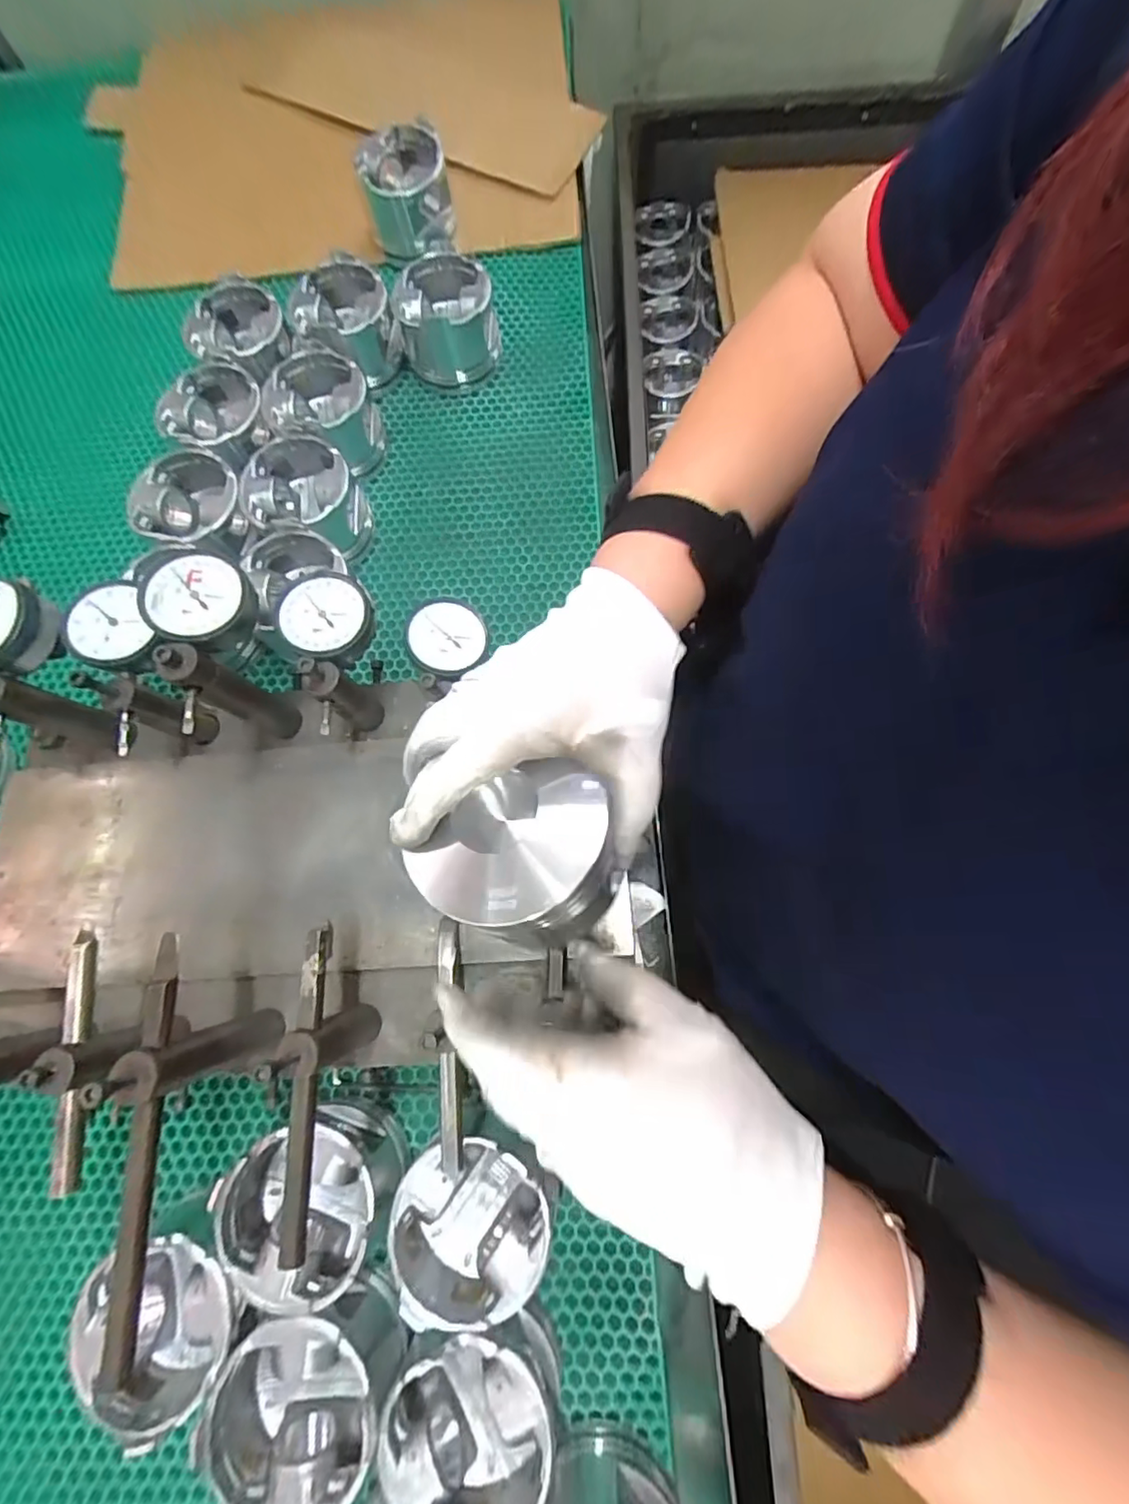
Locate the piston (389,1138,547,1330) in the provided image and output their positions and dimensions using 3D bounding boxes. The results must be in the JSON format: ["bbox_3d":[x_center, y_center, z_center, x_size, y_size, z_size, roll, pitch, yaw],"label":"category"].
[{"bbox_3d":[-0.063,0.314,0.392,0.098,0.081,0.083,26,77,10],"label":"piston"}]

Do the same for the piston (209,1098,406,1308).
[{"bbox_3d":[-0.170,0.300,0.405,0.098,0.087,0.096,-1,74,3],"label":"piston"}]

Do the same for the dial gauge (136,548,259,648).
[{"bbox_3d":[-0.203,-0.085,0.328,0.050,0.028,0.053,0,72,-1],"label":"dial gauge"}]

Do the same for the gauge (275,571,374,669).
[{"bbox_3d":[-0.145,-0.081,0.359,0.053,0.020,0.056,-1,74,3],"label":"gauge"}]

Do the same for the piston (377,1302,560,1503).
[{"bbox_3d":[-0.055,0.403,0.358,0.098,0.064,0.105,4,72,1],"label":"piston"}]

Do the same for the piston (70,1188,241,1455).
[{"bbox_3d":[-0.249,0.360,0.389,0.097,0.084,0.101,-1,74,3],"label":"piston"}]

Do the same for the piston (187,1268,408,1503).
[{"bbox_3d":[-0.158,0.393,0.370,0.101,0.065,0.113,16,74,5],"label":"piston"}]

